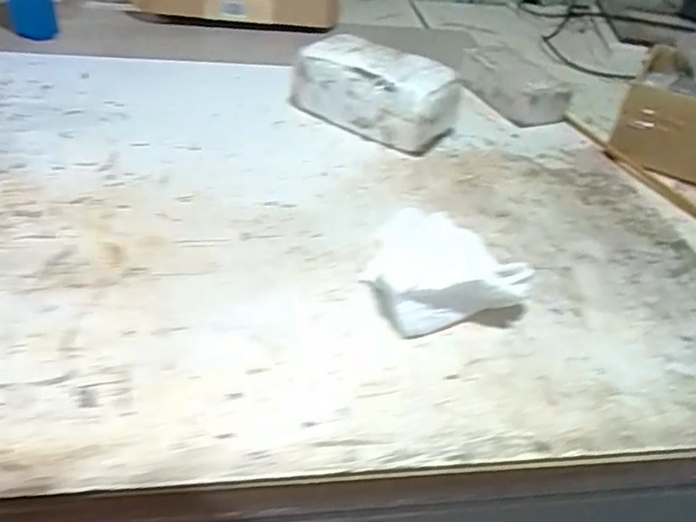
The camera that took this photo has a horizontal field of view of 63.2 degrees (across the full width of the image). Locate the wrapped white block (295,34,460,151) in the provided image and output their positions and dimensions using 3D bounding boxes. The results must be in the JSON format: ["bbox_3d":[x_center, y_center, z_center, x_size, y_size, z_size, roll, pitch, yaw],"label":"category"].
[{"bbox_3d":[0.039,-0.258,0.855,0.248,0.111,0.127,26,42,22],"label":"wrapped white block"}]

